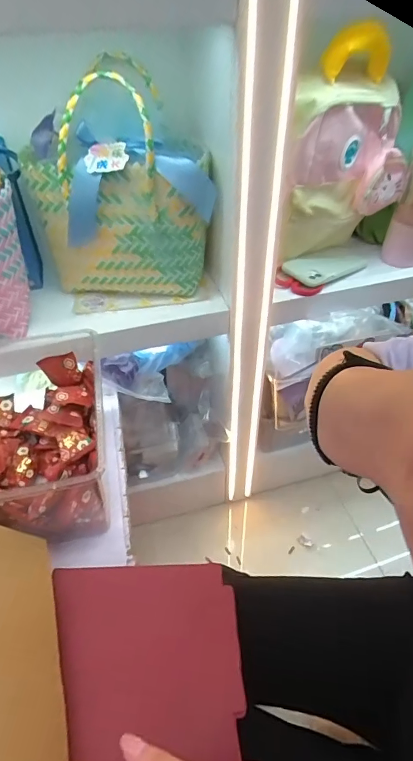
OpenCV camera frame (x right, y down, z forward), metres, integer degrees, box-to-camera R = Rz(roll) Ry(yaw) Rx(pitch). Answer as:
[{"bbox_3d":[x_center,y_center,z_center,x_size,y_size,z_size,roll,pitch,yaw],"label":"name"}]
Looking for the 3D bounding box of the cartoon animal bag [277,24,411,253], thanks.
[{"bbox_3d":[0.201,-0.356,0.659,0.216,0.305,0.130,-14,46,-13],"label":"cartoon animal bag"}]

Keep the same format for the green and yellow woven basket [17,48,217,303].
[{"bbox_3d":[-0.120,-0.274,0.612,0.248,0.295,0.095,-5,45,-4],"label":"green and yellow woven basket"}]

